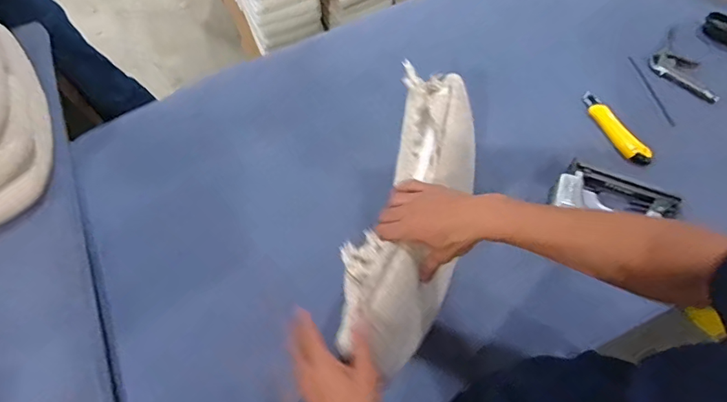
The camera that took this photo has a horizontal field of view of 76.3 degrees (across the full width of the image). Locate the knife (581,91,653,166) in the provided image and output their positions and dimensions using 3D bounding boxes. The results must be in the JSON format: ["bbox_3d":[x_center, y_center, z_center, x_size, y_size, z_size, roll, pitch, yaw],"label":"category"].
[{"bbox_3d":[0.454,-0.130,0.835,0.037,0.019,0.165,-26,66,-9],"label":"knife"}]

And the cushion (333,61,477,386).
[{"bbox_3d":[0.069,0.018,0.631,0.135,0.204,0.414,19,71,12],"label":"cushion"}]

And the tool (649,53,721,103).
[{"bbox_3d":[0.603,-0.237,0.861,0.133,0.011,0.066,40,73,19],"label":"tool"}]

